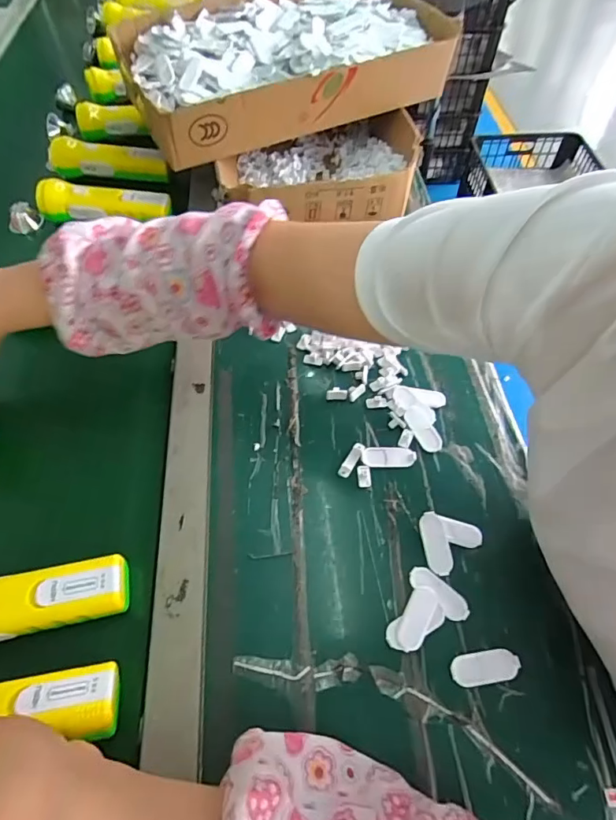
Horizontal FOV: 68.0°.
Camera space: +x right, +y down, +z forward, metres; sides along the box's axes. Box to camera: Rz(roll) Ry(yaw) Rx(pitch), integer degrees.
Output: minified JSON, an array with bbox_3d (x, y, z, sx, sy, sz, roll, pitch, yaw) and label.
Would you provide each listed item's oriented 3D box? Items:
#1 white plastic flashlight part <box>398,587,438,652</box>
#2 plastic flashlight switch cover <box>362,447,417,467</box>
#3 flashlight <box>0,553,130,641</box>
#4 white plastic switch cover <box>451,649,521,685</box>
[{"bbox_3d":[0.083,0.161,0.351,0.020,0.004,0.046,26,61,17],"label":"white plastic flashlight part"},{"bbox_3d":[0.076,0.043,0.430,0.050,0.004,0.020,-2,57,-1],"label":"plastic flashlight switch cover"},{"bbox_3d":[-0.233,0.148,0.339,0.187,0.038,0.046,-13,57,-7],"label":"flashlight"},{"bbox_3d":[0.131,0.188,0.335,0.050,0.004,0.021,-7,57,-4],"label":"white plastic switch cover"}]

